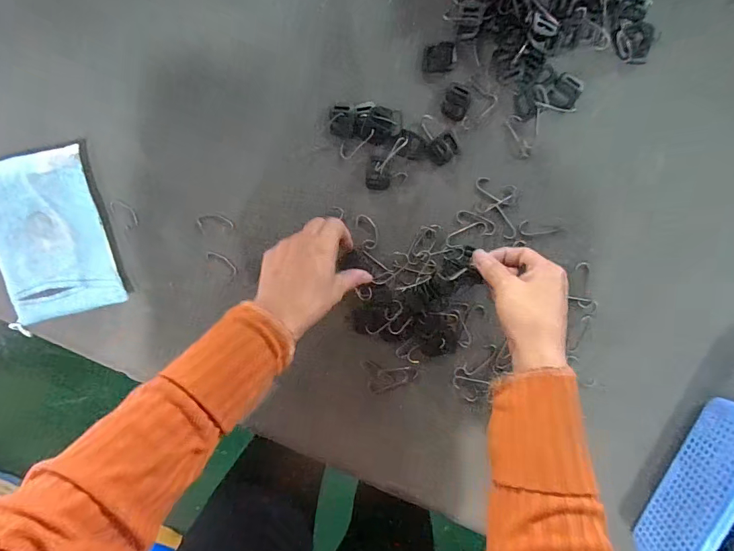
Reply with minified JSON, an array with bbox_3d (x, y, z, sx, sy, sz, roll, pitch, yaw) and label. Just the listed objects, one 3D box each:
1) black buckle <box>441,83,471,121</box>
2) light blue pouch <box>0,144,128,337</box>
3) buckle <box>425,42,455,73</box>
[{"bbox_3d":[0.087,-0.168,0.398,0.023,0.004,0.032,19,98,0],"label":"black buckle"},{"bbox_3d":[-0.328,-0.037,0.424,0.117,0.031,0.163,-12,97,4],"label":"light blue pouch"},{"bbox_3d":[0.070,-0.210,0.395,0.028,0.004,0.025,-4,97,3],"label":"buckle"}]

